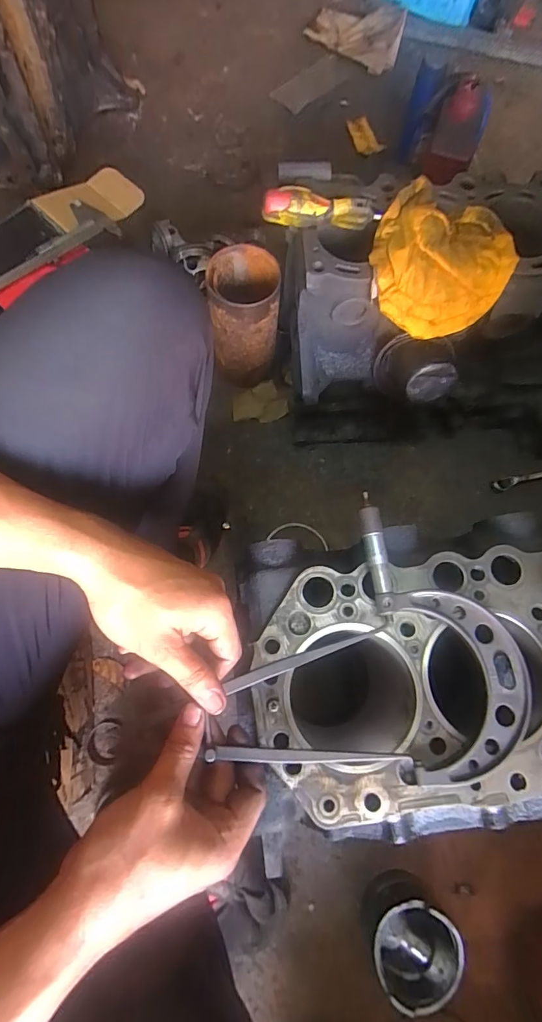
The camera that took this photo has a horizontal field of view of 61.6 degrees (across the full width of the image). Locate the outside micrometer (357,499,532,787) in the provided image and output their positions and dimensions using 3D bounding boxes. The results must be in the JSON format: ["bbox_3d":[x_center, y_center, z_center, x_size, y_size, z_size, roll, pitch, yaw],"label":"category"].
[{"bbox_3d":[0.134,0.088,0.348,0.097,0.018,0.210,-10,74,-4],"label":"outside micrometer"}]

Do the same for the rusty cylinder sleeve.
[{"bbox_3d":[-0.037,-0.275,0.673,0.095,0.183,0.098,5,74,1],"label":"rusty cylinder sleeve"}]

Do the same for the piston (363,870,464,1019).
[{"bbox_3d":[0.157,0.484,0.519,0.092,0.076,0.094,0,74,-1],"label":"piston"}]

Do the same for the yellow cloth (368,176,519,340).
[{"bbox_3d":[0.187,-0.273,0.504,0.147,0.067,0.139,16,74,4],"label":"yellow cloth"}]

